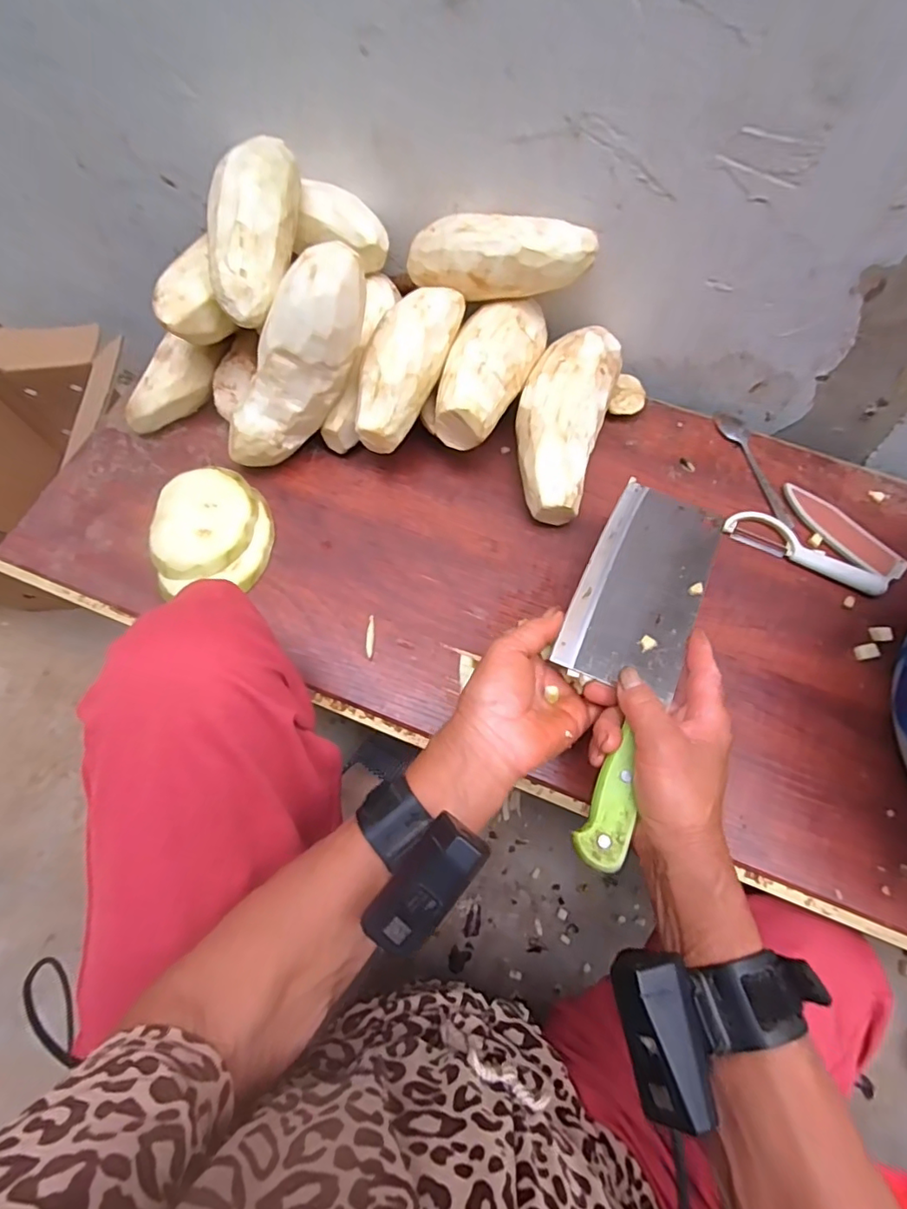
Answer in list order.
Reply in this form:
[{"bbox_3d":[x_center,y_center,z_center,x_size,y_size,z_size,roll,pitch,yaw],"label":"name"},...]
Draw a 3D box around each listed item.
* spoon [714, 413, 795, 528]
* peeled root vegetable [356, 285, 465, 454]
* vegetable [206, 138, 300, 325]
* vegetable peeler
[{"bbox_3d":[0.287,-0.132,0.518,0.025,0.009,0.133,-17,67,-6],"label":"spoon"},{"bbox_3d":[-0.043,-0.204,0.461,0.058,0.043,0.149,26,92,12],"label":"peeled root vegetable"},{"bbox_3d":[-0.156,-0.288,0.421,0.054,0.044,0.142,9,87,5],"label":"vegetable"},{"bbox_3d":[0.309,-0.049,0.481,0.142,0.008,0.033,27,69,13],"label":"vegetable peeler"}]

